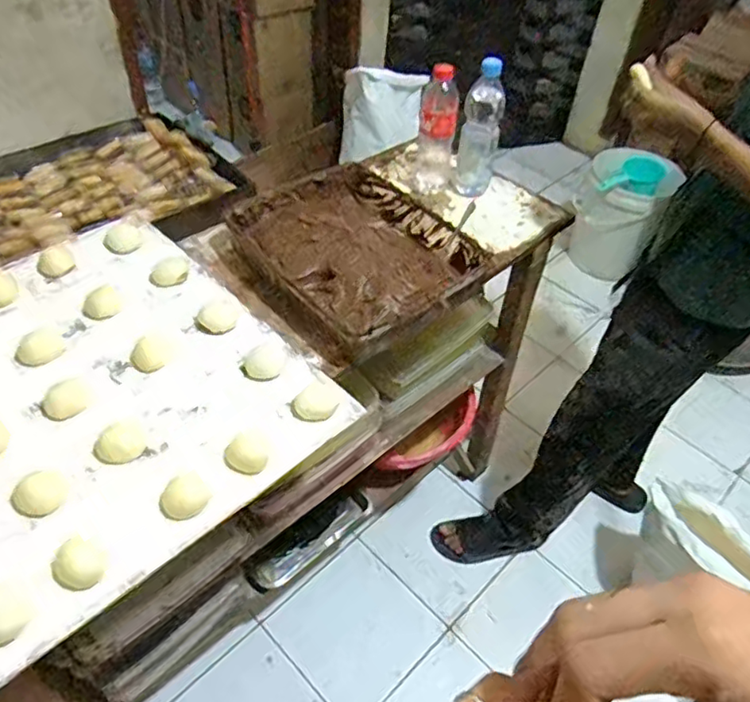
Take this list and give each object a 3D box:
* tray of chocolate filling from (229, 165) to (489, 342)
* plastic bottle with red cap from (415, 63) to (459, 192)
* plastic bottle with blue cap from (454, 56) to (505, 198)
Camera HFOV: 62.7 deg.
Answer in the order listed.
[{"bbox_3d":[-0.036,-0.167,0.980,0.280,0.058,0.371,-30,56,-28],"label":"tray of chocolate filling"},{"bbox_3d":[0.116,-0.408,1.110,0.068,0.212,0.078,7,47,2],"label":"plastic bottle with red cap"},{"bbox_3d":[0.183,-0.377,1.074,0.068,0.230,0.068,7,47,2],"label":"plastic bottle with blue cap"}]

